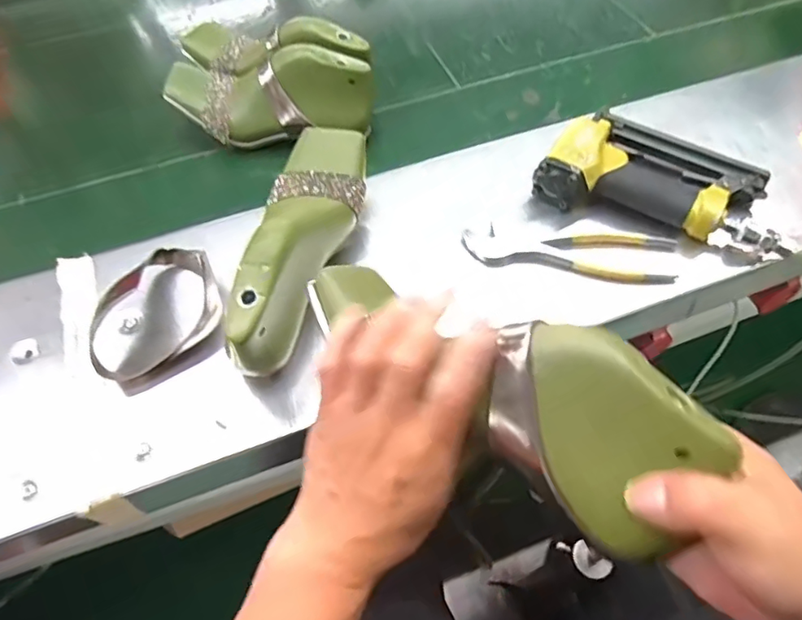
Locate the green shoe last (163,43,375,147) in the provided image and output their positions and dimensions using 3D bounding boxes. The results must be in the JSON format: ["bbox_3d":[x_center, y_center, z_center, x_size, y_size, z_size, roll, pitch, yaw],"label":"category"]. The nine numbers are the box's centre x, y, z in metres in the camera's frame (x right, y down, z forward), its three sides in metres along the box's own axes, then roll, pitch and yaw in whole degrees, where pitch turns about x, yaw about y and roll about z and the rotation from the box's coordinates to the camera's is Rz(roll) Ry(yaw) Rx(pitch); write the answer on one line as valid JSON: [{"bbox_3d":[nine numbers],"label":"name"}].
[{"bbox_3d":[-0.153,-0.248,0.631,0.234,0.086,0.071,7,56,6],"label":"green shoe last"}]

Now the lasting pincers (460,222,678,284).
[{"bbox_3d":[0.156,-0.055,0.512,0.193,0.017,0.044,7,56,5],"label":"lasting pincers"}]

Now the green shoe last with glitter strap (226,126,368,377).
[{"bbox_3d":[-0.079,-0.061,0.461,0.079,0.084,0.236,2,56,2],"label":"green shoe last with glitter strap"}]

